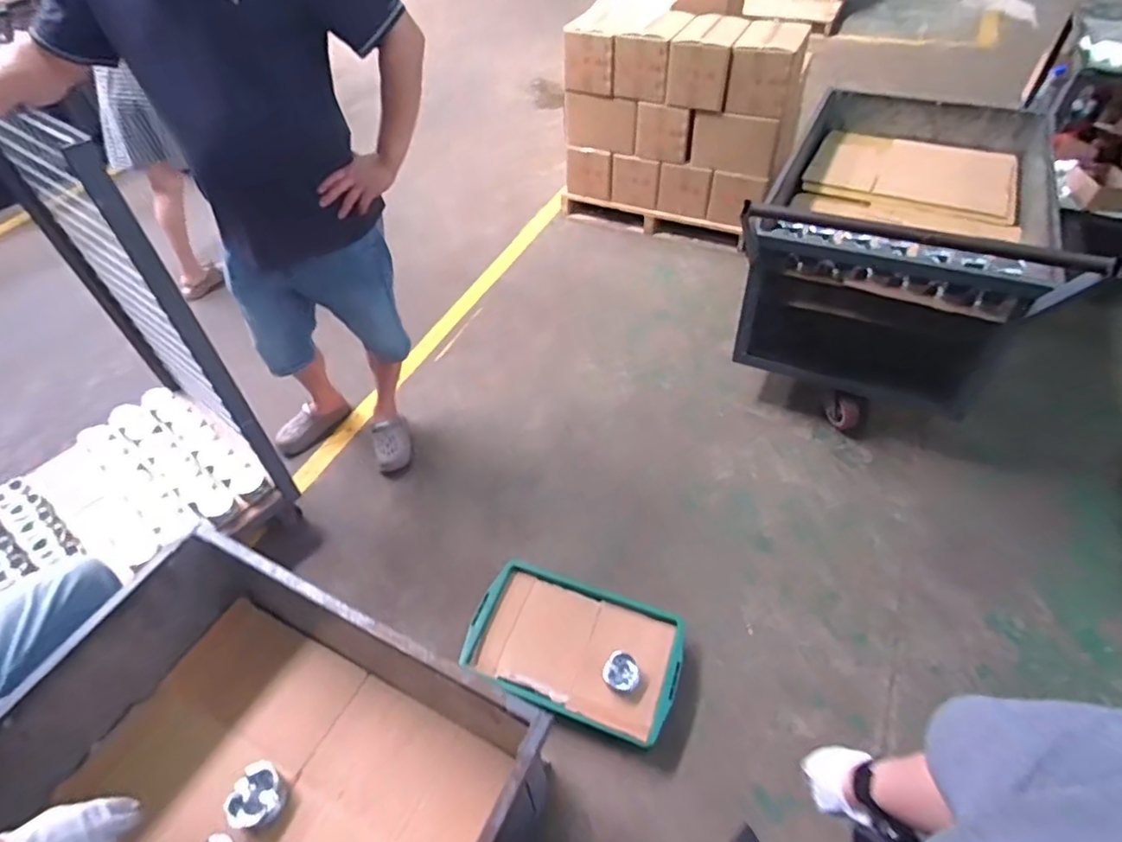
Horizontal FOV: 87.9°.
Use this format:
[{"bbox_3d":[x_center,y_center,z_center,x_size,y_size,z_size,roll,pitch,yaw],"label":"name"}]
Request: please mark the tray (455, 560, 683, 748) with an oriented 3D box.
[{"bbox_3d":[0.029,0.577,1.487,0.534,0.063,0.326,18,50,13],"label":"tray"}]

